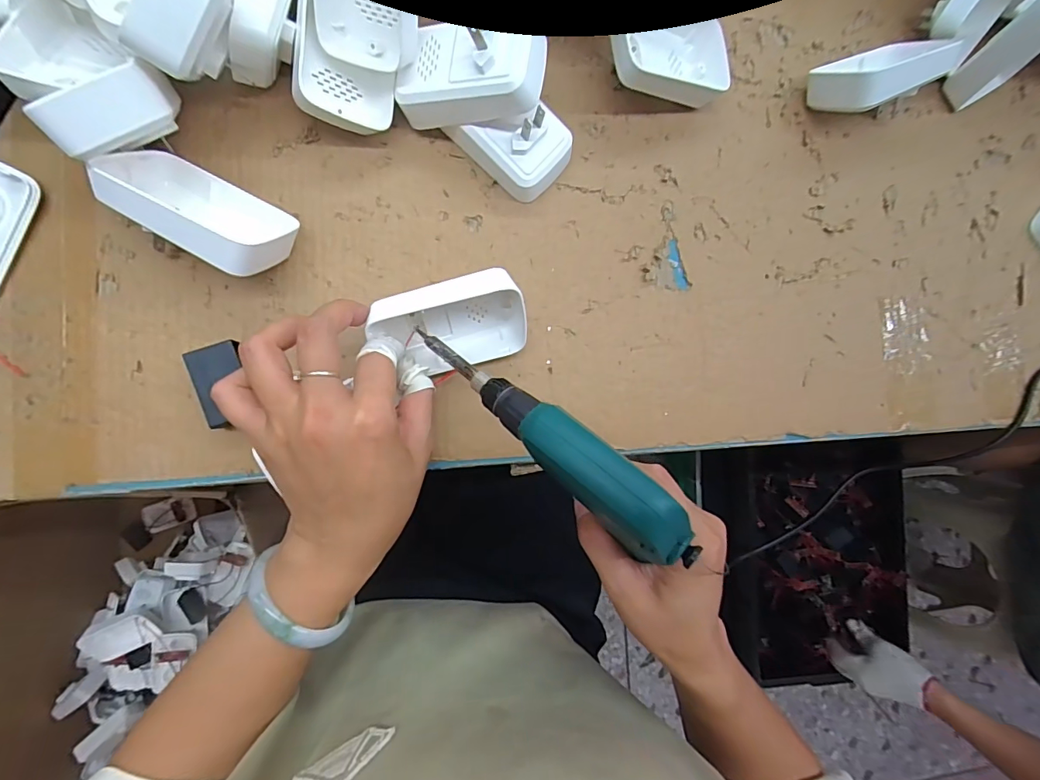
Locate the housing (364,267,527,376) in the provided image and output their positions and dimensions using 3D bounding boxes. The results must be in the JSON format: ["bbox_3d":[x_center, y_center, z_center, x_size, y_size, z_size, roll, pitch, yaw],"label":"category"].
[{"bbox_3d":[-0.041,-0.040,0.292,0.096,0.049,0.050,-16,90,-10],"label":"housing"}]

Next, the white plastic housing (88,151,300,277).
[{"bbox_3d":[-0.192,-0.105,0.274,0.097,0.029,0.065,27,40,-4],"label":"white plastic housing"}]

